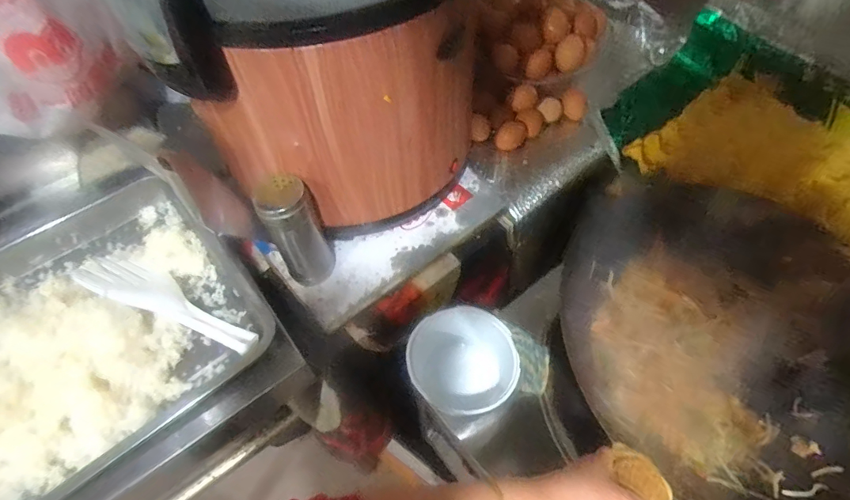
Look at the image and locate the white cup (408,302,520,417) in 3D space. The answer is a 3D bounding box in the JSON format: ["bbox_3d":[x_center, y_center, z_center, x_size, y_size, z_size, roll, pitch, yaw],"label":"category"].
[{"bbox_3d":[0.054,0.142,0.589,0.133,0.077,0.134,-2,54,2],"label":"white cup"}]

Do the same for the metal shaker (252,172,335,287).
[{"bbox_3d":[-0.166,-0.021,0.580,0.061,0.162,0.063,-30,58,-17],"label":"metal shaker"}]

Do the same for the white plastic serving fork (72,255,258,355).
[{"bbox_3d":[-0.322,0.064,0.562,0.252,0.041,0.063,21,59,18],"label":"white plastic serving fork"}]

